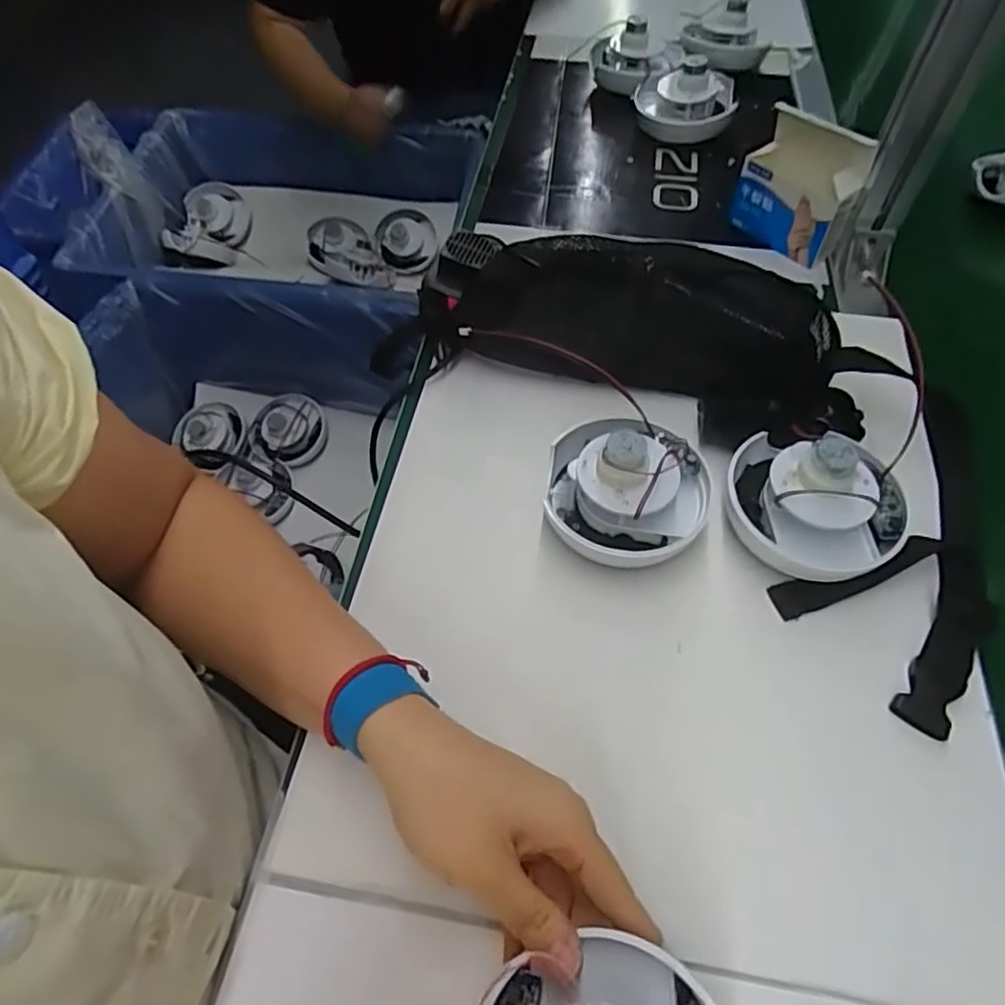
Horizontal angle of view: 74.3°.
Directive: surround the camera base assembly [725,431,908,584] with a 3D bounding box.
[{"bbox_3d":[0.196,-0.004,0.416,0.107,0.067,0.103,31,61,20],"label":"camera base assembly"}]

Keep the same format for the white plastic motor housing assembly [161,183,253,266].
[{"bbox_3d":[-0.505,-0.475,1.146,0.101,0.061,0.178,1,56,1],"label":"white plastic motor housing assembly"}]

